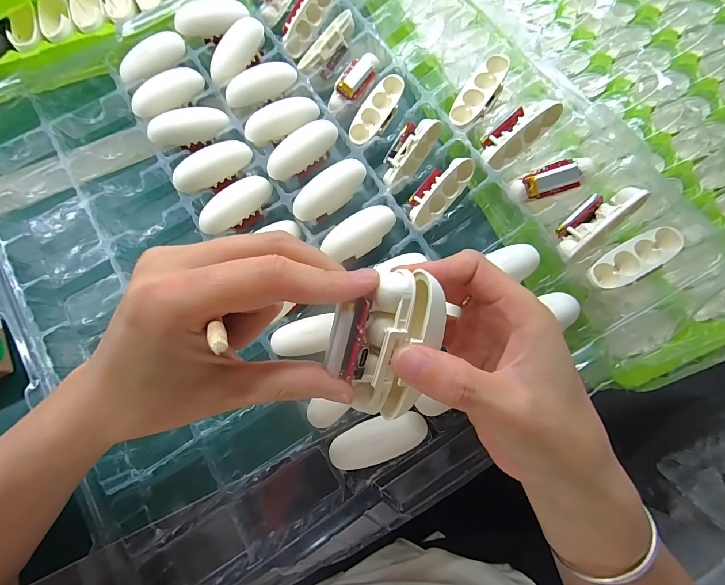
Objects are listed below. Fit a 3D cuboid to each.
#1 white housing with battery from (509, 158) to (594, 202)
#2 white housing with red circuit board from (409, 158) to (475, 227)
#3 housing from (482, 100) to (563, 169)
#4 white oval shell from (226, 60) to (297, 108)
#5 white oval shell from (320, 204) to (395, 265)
[{"bbox_3d":[0.140,-0.084,0.243,0.057,0.016,0.021,-18,76,11],"label":"white housing with battery"},{"bbox_3d":[0.061,-0.081,0.266,0.064,0.016,0.028,-45,80,5],"label":"white housing with red circuit board"},{"bbox_3d":[0.119,-0.123,0.255,0.061,0.017,0.027,-35,78,17],"label":"housing"},{"bbox_3d":[-0.092,-0.186,0.296,0.064,0.020,0.019,-15,76,11],"label":"white oval shell"},{"bbox_3d":[-0.002,-0.047,0.262,0.062,0.015,0.026,-35,79,-9],"label":"white oval shell"}]

